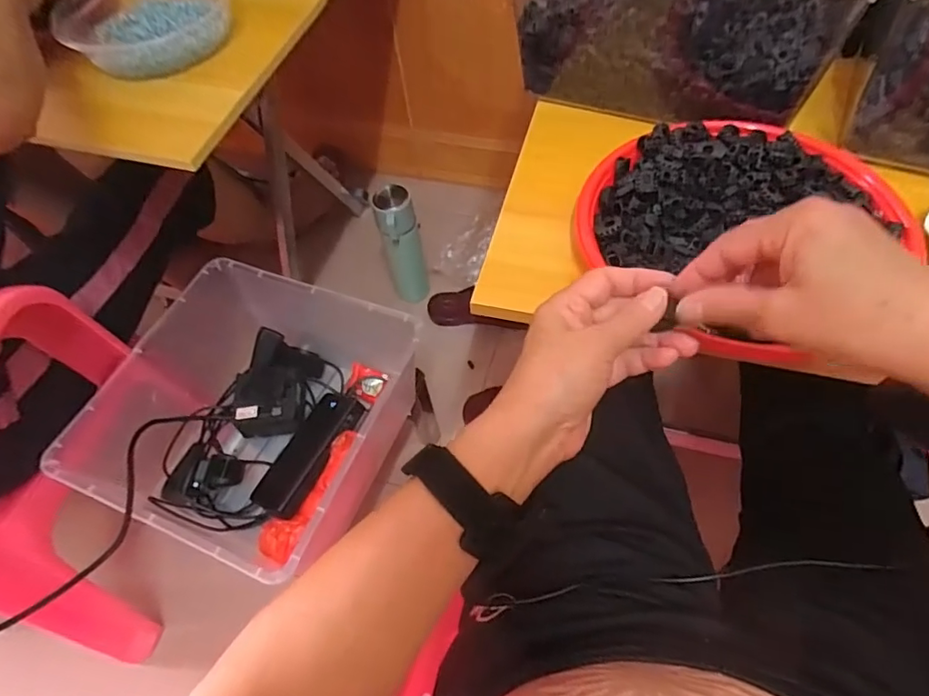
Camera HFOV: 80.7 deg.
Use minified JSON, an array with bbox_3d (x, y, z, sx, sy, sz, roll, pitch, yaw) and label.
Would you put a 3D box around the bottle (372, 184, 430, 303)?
[{"bbox_3d":[-0.108,-0.177,0.985,0.067,0.234,0.073,-2,58,4],"label":"bottle"}]

